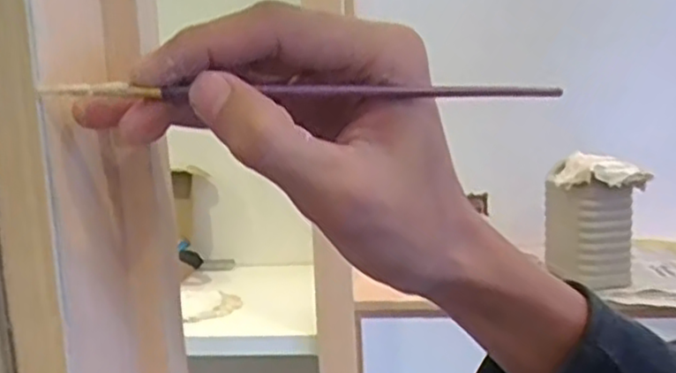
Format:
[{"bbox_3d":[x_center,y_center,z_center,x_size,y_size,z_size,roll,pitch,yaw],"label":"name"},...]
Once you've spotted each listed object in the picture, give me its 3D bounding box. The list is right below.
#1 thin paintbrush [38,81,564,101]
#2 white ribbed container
[{"bbox_3d":[-0.011,-0.029,0.219,0.160,0.004,0.005,0,9,-2],"label":"thin paintbrush"},{"bbox_3d":[0.482,0.062,1.345,0.167,0.243,0.132,0,9,14],"label":"white ribbed container"}]

